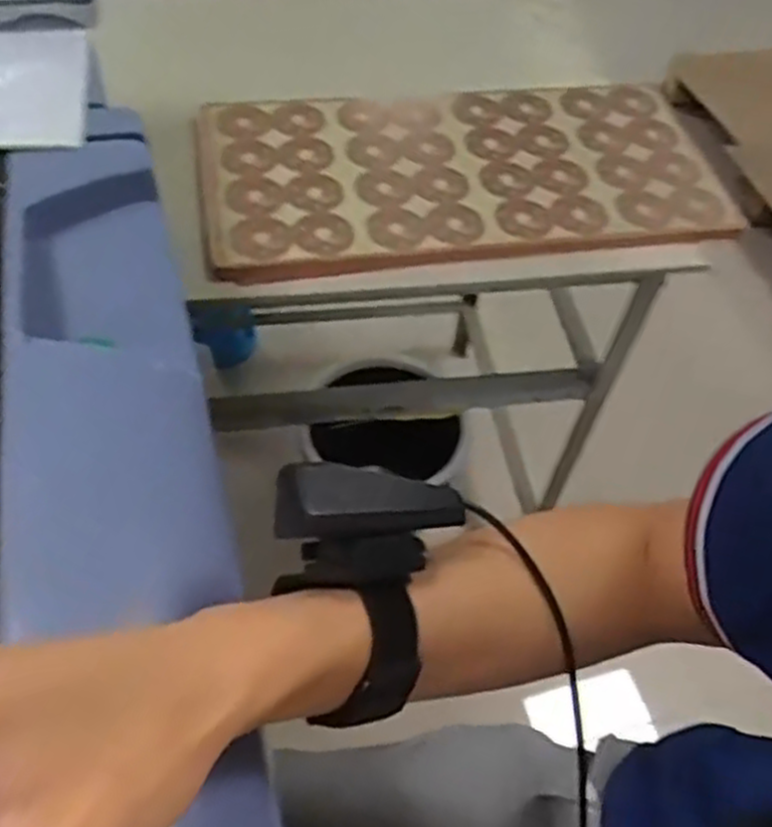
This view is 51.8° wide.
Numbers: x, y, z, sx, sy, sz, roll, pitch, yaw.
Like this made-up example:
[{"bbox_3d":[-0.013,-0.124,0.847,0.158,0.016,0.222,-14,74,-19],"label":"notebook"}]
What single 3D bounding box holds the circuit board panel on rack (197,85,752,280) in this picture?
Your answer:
[{"bbox_3d":[0.084,-0.247,0.809,0.524,0.024,0.236,-6,54,-9],"label":"circuit board panel on rack"}]

